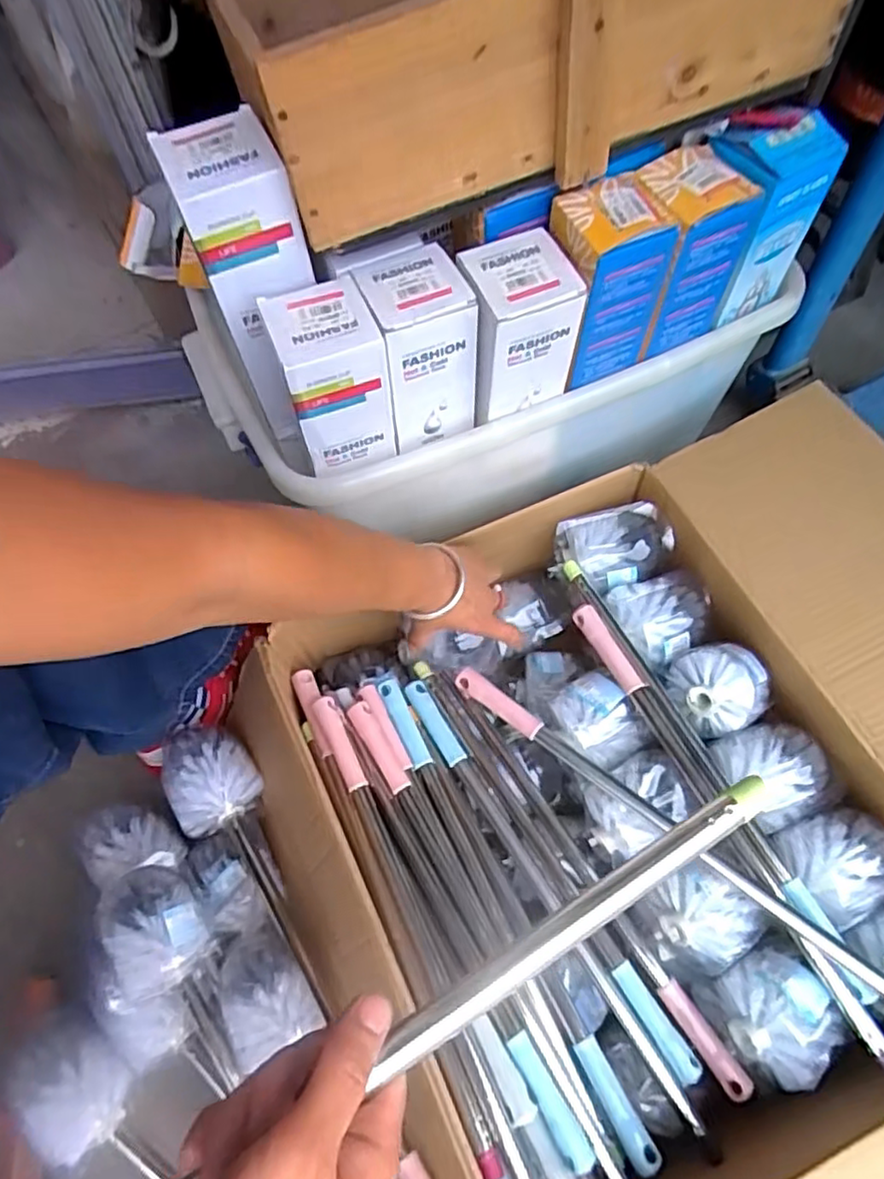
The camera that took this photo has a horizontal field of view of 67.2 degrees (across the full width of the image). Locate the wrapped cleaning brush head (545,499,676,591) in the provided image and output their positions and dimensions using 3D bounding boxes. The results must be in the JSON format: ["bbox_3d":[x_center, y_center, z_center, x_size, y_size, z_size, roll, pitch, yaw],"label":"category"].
[{"bbox_3d":[0.178,-0.042,0.689,0.121,0.047,0.081,-11,61,-2],"label":"wrapped cleaning brush head"}]

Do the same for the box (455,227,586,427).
[{"bbox_3d":[0.059,-0.217,0.564,0.089,0.121,0.077,-21,62,-7],"label":"box"}]

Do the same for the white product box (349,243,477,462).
[{"bbox_3d":[-0.019,-0.198,0.578,0.078,0.153,0.078,-21,62,-8],"label":"white product box"}]

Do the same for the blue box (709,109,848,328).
[{"bbox_3d":[0.280,-0.329,0.601,0.089,0.159,0.066,-31,64,-13],"label":"blue box"}]

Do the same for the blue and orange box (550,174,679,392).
[{"bbox_3d":[0.135,-0.259,0.568,0.082,0.144,0.074,-23,62,-9],"label":"blue and orange box"}]

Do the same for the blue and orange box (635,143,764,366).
[{"bbox_3d":[0.206,-0.289,0.581,0.089,0.141,0.075,-27,63,-11],"label":"blue and orange box"}]

